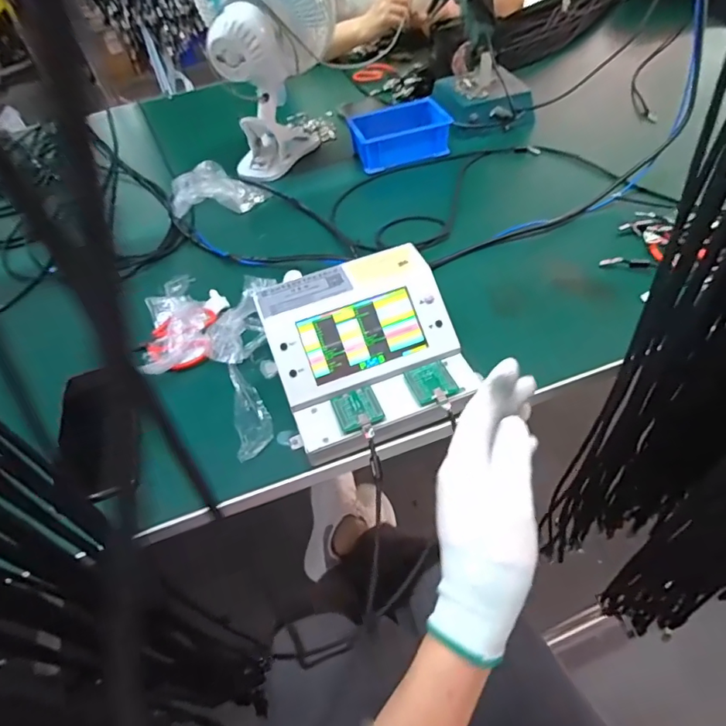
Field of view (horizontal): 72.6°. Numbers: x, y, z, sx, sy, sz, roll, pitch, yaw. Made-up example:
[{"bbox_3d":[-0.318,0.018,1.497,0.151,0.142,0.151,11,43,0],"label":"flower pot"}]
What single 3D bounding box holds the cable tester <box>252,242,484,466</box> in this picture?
[{"bbox_3d":[0.004,-0.011,0.471,0.173,0.082,0.168,-18,50,-8],"label":"cable tester"}]

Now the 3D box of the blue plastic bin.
[{"bbox_3d":[0.056,-0.356,0.775,0.149,0.054,0.084,-16,50,-6],"label":"blue plastic bin"}]

